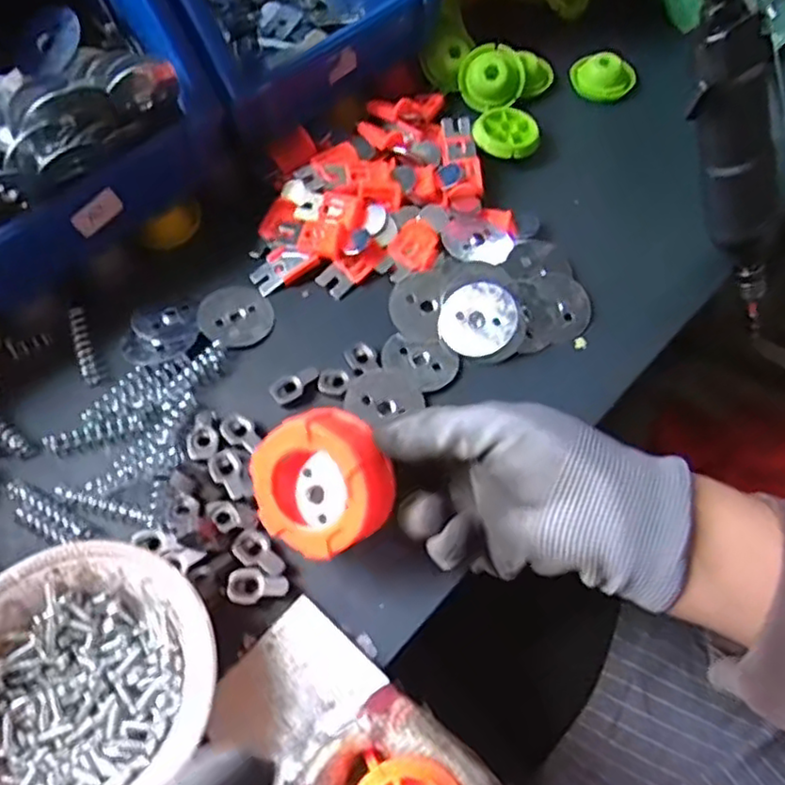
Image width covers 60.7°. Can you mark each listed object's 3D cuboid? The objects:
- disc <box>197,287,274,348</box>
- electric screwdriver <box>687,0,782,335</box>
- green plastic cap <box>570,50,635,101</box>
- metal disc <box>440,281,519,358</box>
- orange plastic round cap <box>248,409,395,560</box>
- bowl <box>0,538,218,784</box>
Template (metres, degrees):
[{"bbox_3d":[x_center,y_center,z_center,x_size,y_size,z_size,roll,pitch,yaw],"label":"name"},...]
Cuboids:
[{"bbox_3d":[-0.100,-0.050,0.428,0.044,0.004,0.046,2,60,-4],"label":"disc"},{"bbox_3d":[0.200,-0.143,0.387,0.035,0.256,0.044,19,60,44],"label":"electric screwdriver"},{"bbox_3d":[0.166,-0.248,0.531,0.049,0.018,0.039,16,62,9],"label":"green plastic cap"},{"bbox_3d":[0.054,-0.045,0.414,0.047,0.005,0.046,-3,71,8],"label":"metal disc"},{"bbox_3d":[-0.033,0.044,0.320,0.065,0.029,0.065,6,103,25],"label":"orange plastic round cap"},{"bbox_3d":[-0.140,0.131,0.304,0.118,0.041,0.112,0,61,0],"label":"bowl"}]

